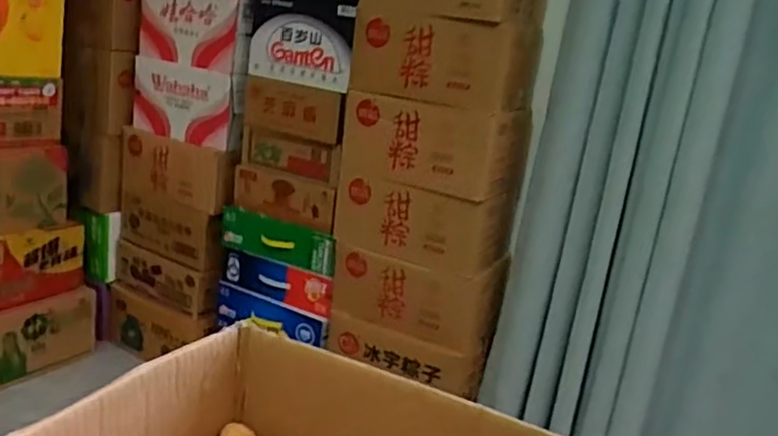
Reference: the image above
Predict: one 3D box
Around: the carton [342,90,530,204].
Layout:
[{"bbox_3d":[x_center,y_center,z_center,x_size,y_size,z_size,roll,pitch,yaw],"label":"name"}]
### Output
[{"bbox_3d":[0.129,-0.185,1.612,0.421,0.189,0.236,17,18,29],"label":"carton"}]

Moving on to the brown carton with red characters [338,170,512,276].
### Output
[{"bbox_3d":[0.093,0.000,1.649,0.455,0.184,0.238,14,17,20],"label":"brown carton with red characters"}]

